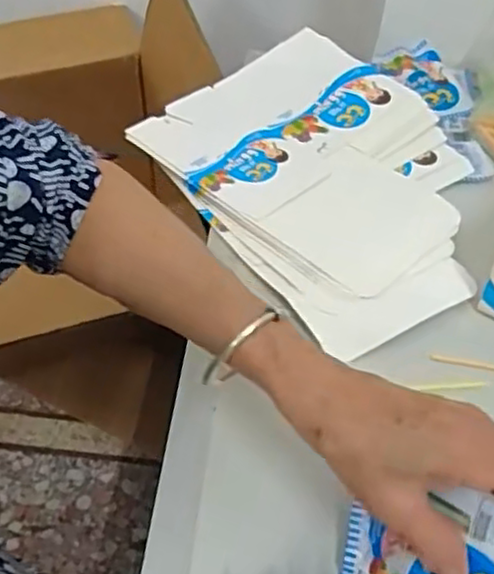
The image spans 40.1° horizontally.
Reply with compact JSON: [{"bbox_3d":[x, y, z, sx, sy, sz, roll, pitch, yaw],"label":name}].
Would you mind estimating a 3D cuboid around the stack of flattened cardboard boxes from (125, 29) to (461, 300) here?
[{"bbox_3d":[0.072,-0.124,0.598,0.262,0.018,0.243,36,55,25],"label":"stack of flattened cardboard boxes"}]

